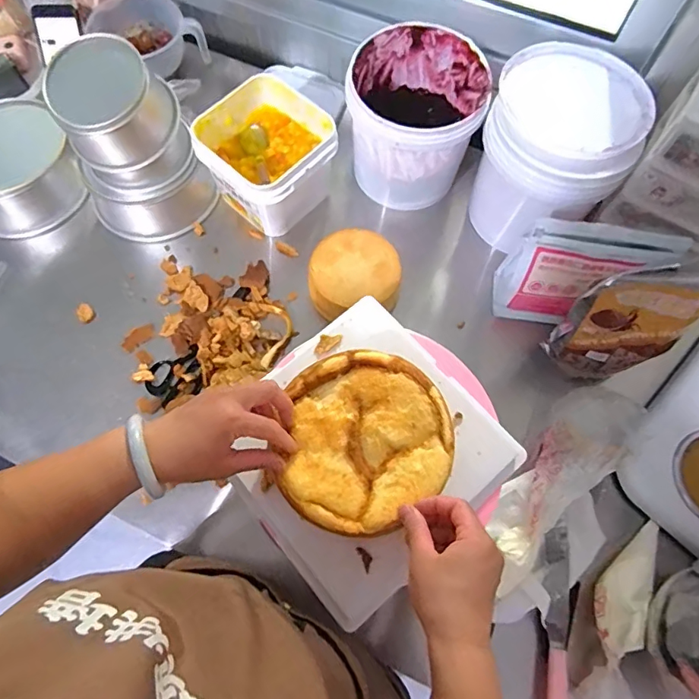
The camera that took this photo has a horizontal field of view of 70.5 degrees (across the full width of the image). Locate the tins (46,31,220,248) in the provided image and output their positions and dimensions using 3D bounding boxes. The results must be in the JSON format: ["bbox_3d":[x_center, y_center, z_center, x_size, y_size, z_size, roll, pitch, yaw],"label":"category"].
[{"bbox_3d":[-0.319,-0.290,0.727,0.174,0.224,0.164,0,70,-1],"label":"tins"}]

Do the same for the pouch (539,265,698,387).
[{"bbox_3d":[0.341,-0.027,0.622,0.147,0.234,0.072,6,70,2],"label":"pouch"}]

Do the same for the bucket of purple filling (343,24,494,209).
[{"bbox_3d":[0.096,-0.343,0.769,0.188,0.192,0.193,0,70,-1],"label":"bucket of purple filling"}]

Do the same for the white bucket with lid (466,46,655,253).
[{"bbox_3d":[0.297,-0.292,0.749,0.194,0.224,0.190,0,70,-1],"label":"white bucket with lid"}]

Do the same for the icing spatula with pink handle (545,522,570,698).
[{"bbox_3d":[0.248,0.338,0.586,0.031,0.023,0.246,8,70,2],"label":"icing spatula with pink handle"}]

